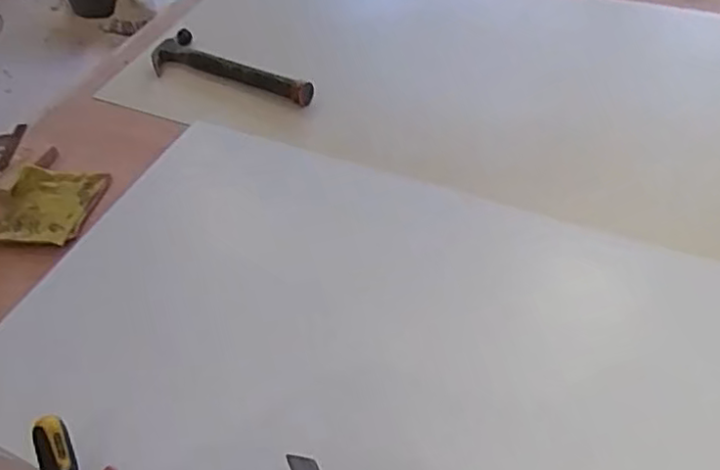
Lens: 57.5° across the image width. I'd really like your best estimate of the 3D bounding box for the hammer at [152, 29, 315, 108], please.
[{"bbox_3d":[-0.210,-0.245,1.024,0.284,0.045,0.095,25,56,26],"label":"hammer"}]

